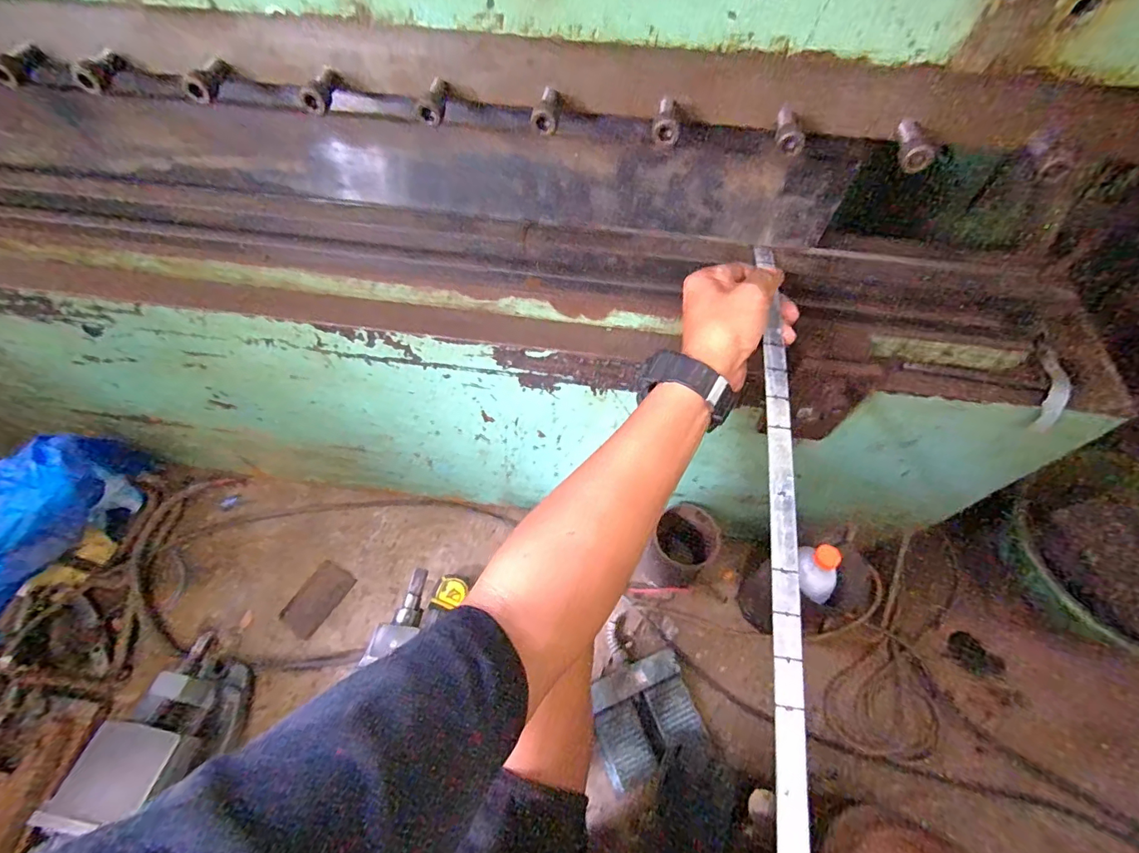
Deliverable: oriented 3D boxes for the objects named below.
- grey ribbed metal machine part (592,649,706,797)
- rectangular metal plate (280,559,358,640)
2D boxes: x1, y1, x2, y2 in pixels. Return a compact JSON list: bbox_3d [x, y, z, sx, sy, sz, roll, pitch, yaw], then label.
[{"bbox_3d":[0.115,0.451,0.764,0.159,0.031,0.146,-16,62,-11],"label":"grey ribbed metal machine part"},{"bbox_3d":[-0.441,0.302,0.867,0.072,0.008,0.119,31,63,15],"label":"rectangular metal plate"}]

